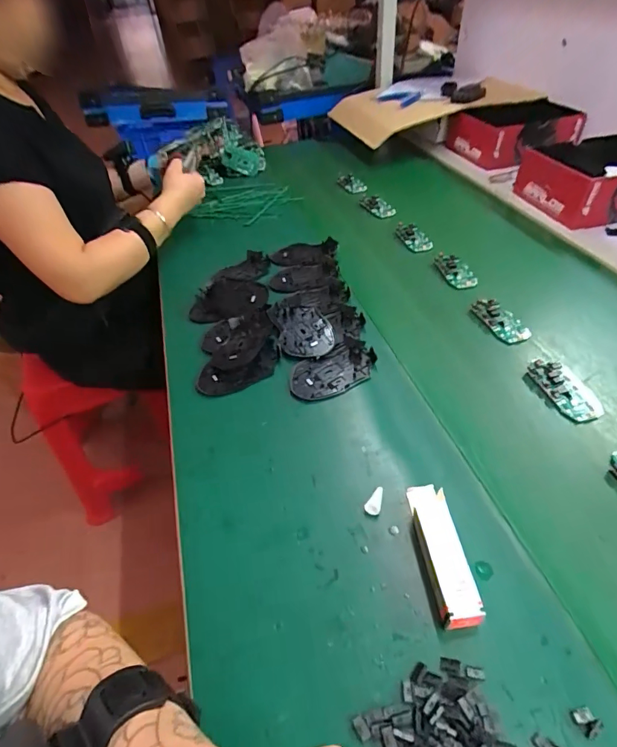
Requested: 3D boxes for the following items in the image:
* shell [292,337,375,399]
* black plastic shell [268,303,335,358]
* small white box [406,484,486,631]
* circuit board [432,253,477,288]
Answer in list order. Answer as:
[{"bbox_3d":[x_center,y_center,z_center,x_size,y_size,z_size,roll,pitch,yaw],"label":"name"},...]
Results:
[{"bbox_3d":[0.031,-0.005,0.547,0.115,0.009,0.073,-24,48,-17],"label":"shell"},{"bbox_3d":[-0.009,-0.064,0.602,0.073,0.016,0.109,-16,46,-10],"label":"black plastic shell"},{"bbox_3d":[0.113,0.150,0.366,0.031,0.032,0.120,-5,45,0],"label":"small white box"},{"bbox_3d":[0.240,-0.169,0.696,0.044,0.015,0.078,-13,46,-7],"label":"circuit board"}]

